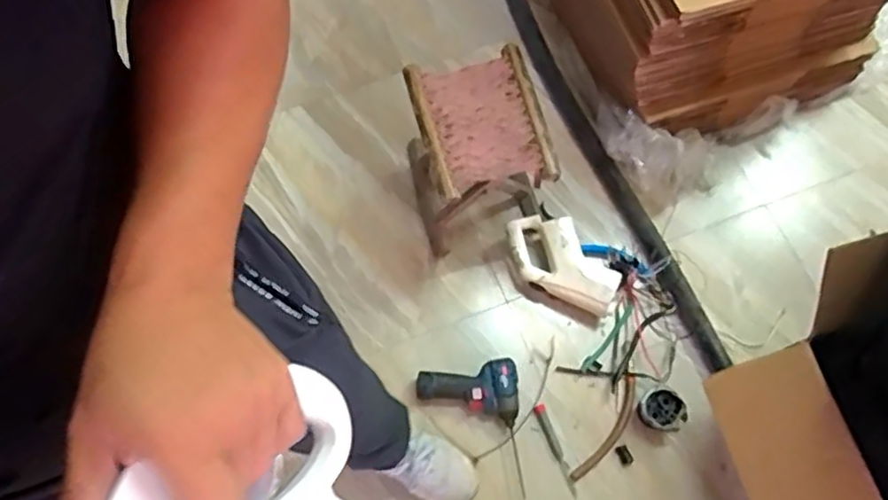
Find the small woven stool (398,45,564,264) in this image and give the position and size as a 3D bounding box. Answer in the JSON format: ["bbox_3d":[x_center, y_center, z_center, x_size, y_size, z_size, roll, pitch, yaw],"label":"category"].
[{"bbox_3d":[0.061,-0.188,1.324,0.225,0.283,0.269,-16,70,-8],"label":"small woven stool"}]

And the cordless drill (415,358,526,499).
[{"bbox_3d":[0.047,0.321,1.237,0.186,0.065,0.223,-1,69,-3],"label":"cordless drill"}]

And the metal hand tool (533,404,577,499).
[{"bbox_3d":[0.212,0.371,1.246,0.025,0.012,0.173,-19,70,-10],"label":"metal hand tool"}]

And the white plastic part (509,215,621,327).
[{"bbox_3d":[0.232,0.036,1.343,0.141,0.087,0.257,-34,73,-14],"label":"white plastic part"}]

